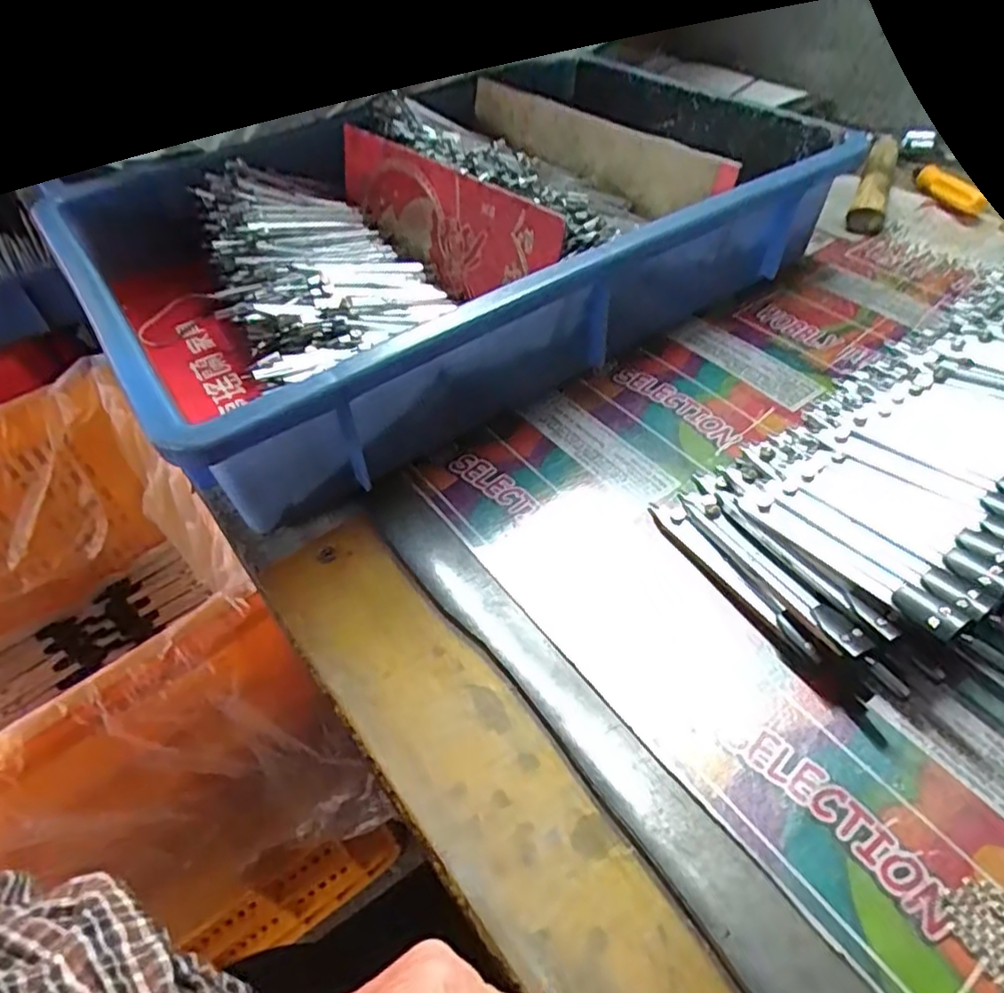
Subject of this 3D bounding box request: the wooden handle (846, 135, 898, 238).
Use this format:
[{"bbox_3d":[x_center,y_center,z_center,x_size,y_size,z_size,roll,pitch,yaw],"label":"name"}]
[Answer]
[{"bbox_3d":[0.287,-0.241,0.497,0.024,0.020,0.141,19,53,21],"label":"wooden handle"}]

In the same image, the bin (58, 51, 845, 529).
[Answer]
[{"bbox_3d":[-0.028,-0.166,0.414,0.415,0.087,0.270,-31,53,-21],"label":"bin"}]

